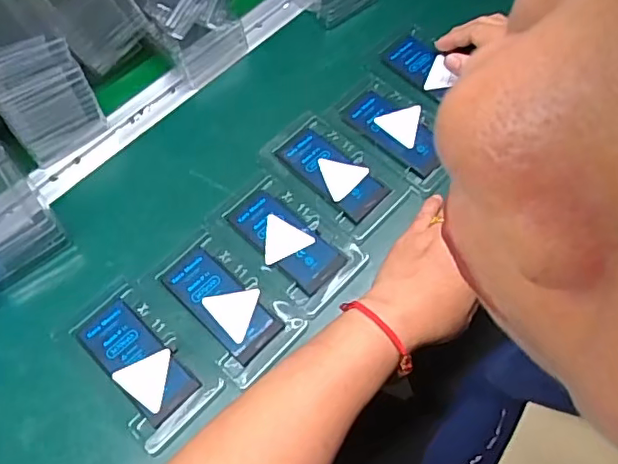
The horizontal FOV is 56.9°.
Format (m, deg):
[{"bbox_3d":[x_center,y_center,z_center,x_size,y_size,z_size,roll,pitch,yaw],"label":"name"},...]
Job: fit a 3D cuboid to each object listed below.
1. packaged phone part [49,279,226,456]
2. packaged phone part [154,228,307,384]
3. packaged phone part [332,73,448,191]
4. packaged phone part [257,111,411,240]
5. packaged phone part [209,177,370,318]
[{"bbox_3d":[-0.132,0.097,0.439,0.125,0.004,0.070,41,71,20],"label":"packaged phone part"},{"bbox_3d":[-0.068,0.057,0.455,0.119,0.005,0.066,40,71,20],"label":"packaged phone part"},{"bbox_3d":[0.083,-0.094,0.532,0.067,0.011,0.126,-39,68,-16],"label":"packaged phone part"},{"bbox_3d":[0.022,-0.055,0.509,0.126,0.004,0.077,41,71,20],"label":"packaged phone part"},{"bbox_3d":[-0.019,0.005,0.478,0.126,0.005,0.071,39,71,19],"label":"packaged phone part"}]

